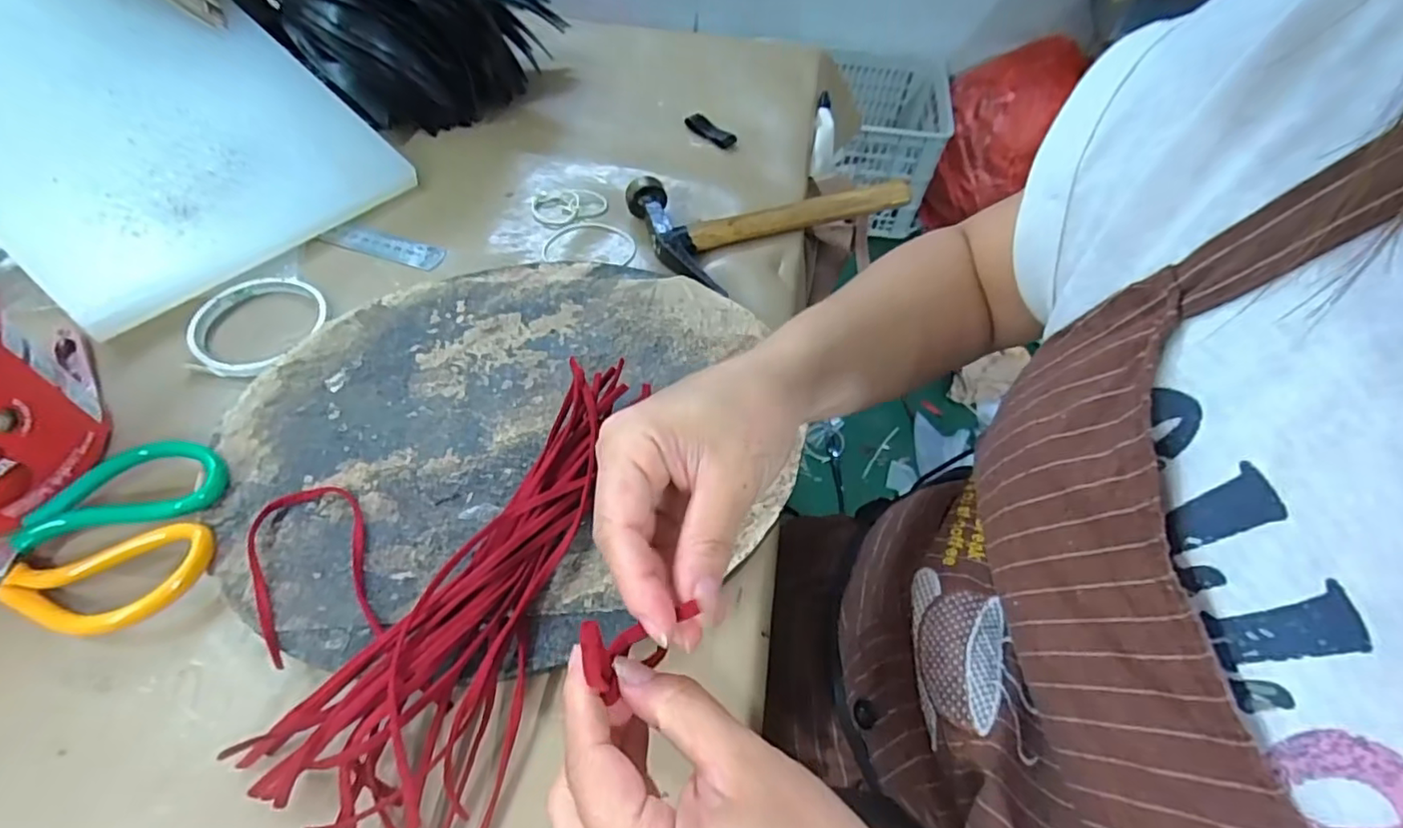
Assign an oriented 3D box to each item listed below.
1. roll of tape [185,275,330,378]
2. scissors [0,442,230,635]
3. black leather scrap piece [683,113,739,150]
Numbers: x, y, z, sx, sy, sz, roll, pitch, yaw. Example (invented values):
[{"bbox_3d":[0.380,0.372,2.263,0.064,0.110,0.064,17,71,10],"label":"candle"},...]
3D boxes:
[{"bbox_3d":[-0.311,-0.065,0.431,0.088,0.013,0.087,2,57,-3],"label":"roll of tape"},{"bbox_3d":[-0.350,0.081,0.319,0.176,0.026,0.094,-19,60,-16],"label":"scissors"},{"bbox_3d":[0.009,-0.284,0.610,0.023,0.007,0.058,-37,67,-24],"label":"black leather scrap piece"}]

